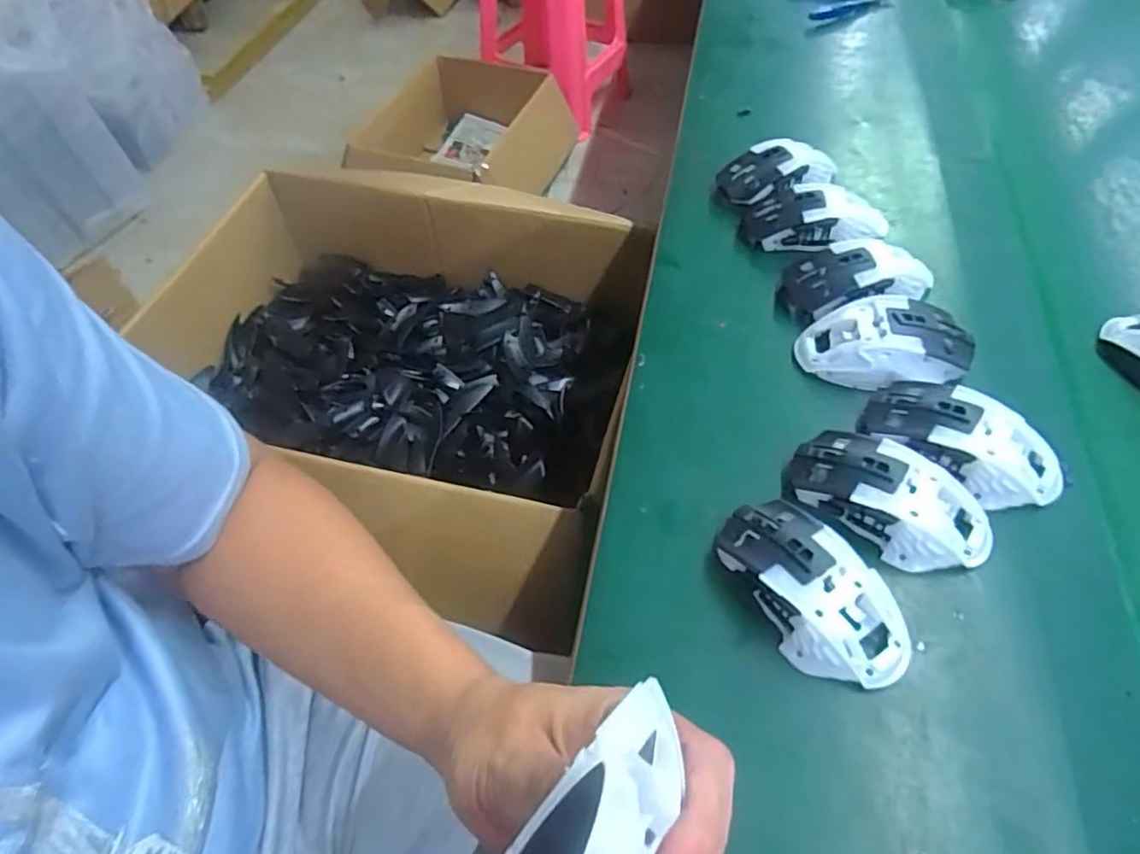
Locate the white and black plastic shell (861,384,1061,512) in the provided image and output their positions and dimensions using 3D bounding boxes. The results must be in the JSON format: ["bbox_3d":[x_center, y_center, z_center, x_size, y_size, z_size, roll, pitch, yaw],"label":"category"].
[{"bbox_3d":[0.247,0.008,0.414,0.115,0.035,0.055,31,61,23],"label":"white and black plastic shell"}]

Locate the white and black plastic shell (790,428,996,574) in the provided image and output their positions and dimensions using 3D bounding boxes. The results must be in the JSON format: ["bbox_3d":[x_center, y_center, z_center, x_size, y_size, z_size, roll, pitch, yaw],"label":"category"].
[{"bbox_3d":[0.192,0.042,0.396,0.115,0.035,0.057,30,60,22],"label":"white and black plastic shell"}]

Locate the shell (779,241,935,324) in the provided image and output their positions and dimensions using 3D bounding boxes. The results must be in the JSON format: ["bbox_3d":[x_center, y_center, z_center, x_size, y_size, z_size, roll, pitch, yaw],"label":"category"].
[{"bbox_3d":[0.225,-0.115,0.509,0.114,0.039,0.069,-9,54,-4],"label":"shell"}]

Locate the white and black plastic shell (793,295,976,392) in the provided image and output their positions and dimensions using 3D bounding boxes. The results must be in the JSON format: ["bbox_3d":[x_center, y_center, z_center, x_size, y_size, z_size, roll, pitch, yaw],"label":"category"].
[{"bbox_3d":[0.223,-0.056,0.468,0.114,0.041,0.065,4,54,6],"label":"white and black plastic shell"}]

